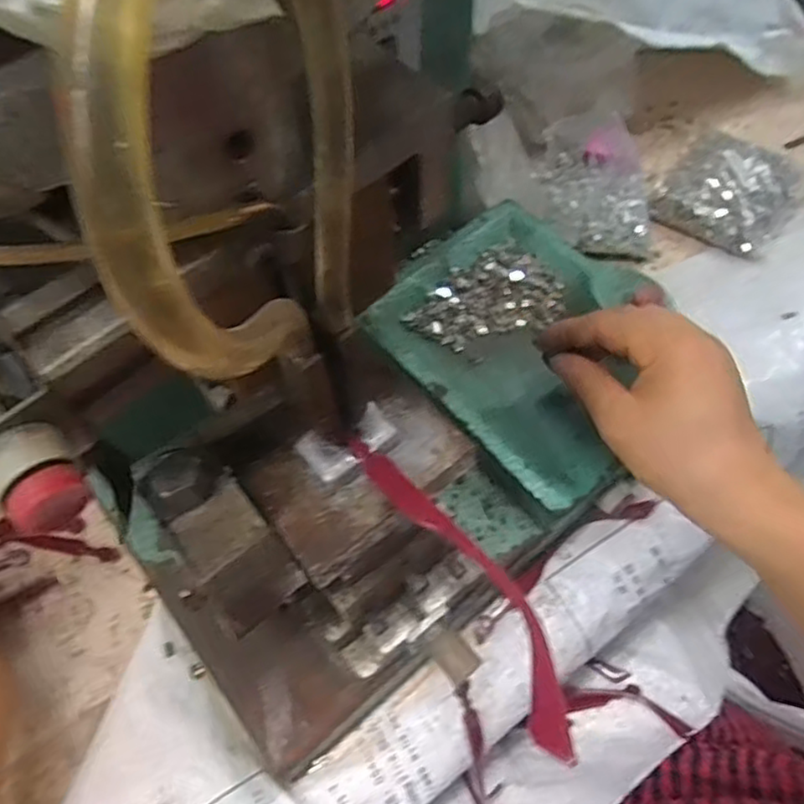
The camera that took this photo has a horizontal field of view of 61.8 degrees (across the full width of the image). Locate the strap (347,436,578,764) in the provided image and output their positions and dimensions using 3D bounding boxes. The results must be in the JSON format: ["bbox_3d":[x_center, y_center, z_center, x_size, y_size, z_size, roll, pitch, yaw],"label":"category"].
[{"bbox_3d":[0.019,0.052,0.217,0.023,0.010,0.127,-27,46,-13],"label":"strap"}]

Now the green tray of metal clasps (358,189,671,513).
[{"bbox_3d":[0.082,-0.040,0.431,0.159,0.016,0.179,-40,68,-19],"label":"green tray of metal clasps"}]

